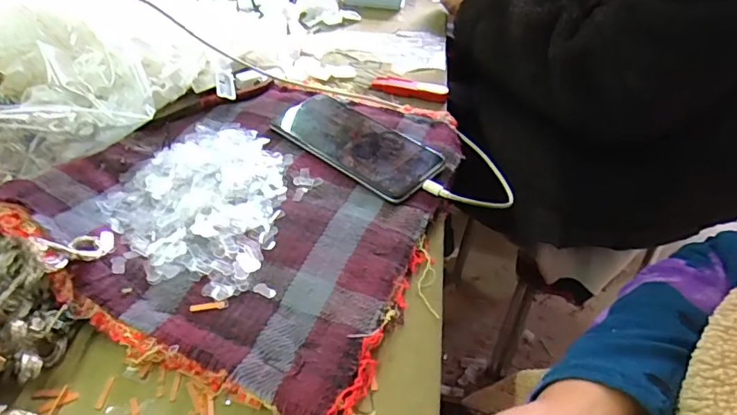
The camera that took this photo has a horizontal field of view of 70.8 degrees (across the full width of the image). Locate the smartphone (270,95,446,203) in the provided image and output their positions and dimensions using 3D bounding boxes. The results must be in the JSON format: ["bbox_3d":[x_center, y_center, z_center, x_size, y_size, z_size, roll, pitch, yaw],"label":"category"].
[{"bbox_3d":[-0.012,-0.061,0.480,0.160,0.011,0.078,32,50,25],"label":"smartphone"}]

